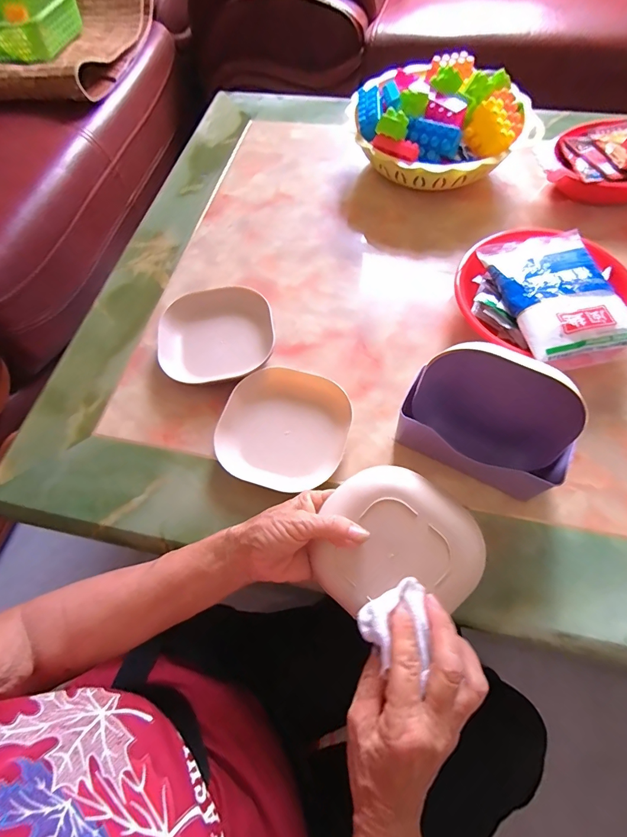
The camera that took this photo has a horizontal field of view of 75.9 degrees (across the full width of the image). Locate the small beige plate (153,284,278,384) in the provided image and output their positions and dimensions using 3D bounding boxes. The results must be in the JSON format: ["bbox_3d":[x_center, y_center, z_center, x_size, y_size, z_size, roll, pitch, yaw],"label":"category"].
[{"bbox_3d":[-0.111,-0.093,0.469,0.129,0.030,0.126,-8,63,0],"label":"small beige plate"}]

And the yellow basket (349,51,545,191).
[{"bbox_3d":[0.167,-0.402,0.560,0.237,0.103,0.210,28,68,16],"label":"yellow basket"}]

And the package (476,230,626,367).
[{"bbox_3d":[0.259,-0.135,0.425,0.107,0.023,0.164,-11,63,-2],"label":"package"}]

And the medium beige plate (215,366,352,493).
[{"bbox_3d":[-0.031,0.011,0.418,0.124,0.022,0.125,13,65,10],"label":"medium beige plate"}]

